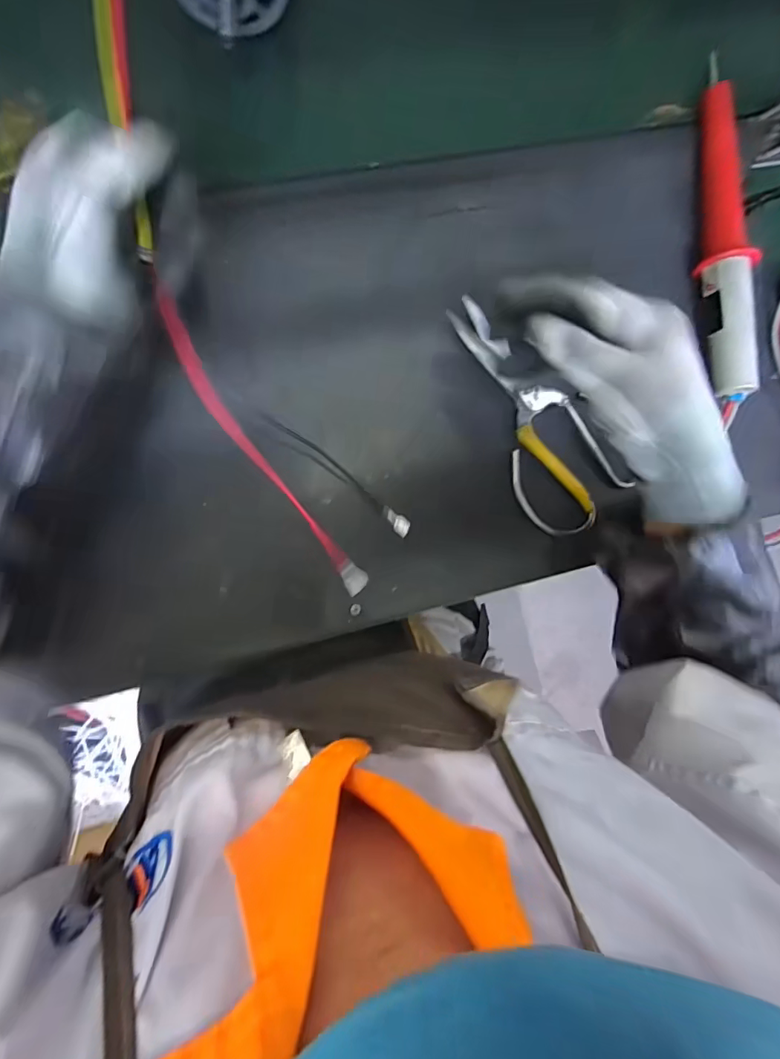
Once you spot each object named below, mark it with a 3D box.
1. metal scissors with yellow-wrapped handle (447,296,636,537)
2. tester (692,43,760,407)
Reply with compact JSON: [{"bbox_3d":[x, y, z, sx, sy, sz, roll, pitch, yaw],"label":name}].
[{"bbox_3d":[0.111,-0.090,0.387,0.083,0.011,0.199,-35,99,-5],"label":"metal scissors with yellow-wrapped handle"},{"bbox_3d":[0.269,-0.242,0.389,0.031,0.034,0.267,-4,92,-7],"label":"tester"}]

